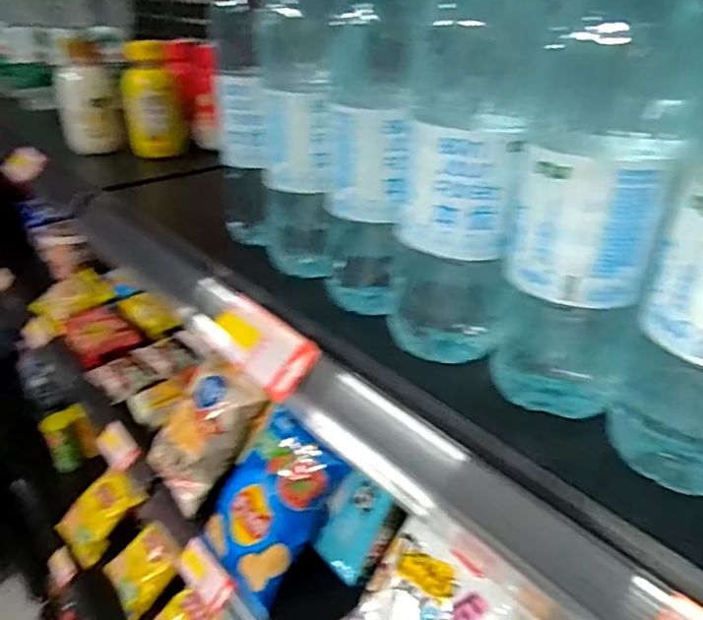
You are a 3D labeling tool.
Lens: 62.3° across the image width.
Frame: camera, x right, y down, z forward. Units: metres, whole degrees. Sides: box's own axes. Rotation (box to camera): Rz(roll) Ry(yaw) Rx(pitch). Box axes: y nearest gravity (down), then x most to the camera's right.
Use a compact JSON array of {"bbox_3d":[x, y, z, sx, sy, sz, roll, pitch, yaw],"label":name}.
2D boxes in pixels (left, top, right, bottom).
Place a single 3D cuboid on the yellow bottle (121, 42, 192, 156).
[{"bbox_3d":[-0.228,-0.240,0.674,0.066,0.125,0.052,-7,30,-13],"label":"yellow bottle"}]

